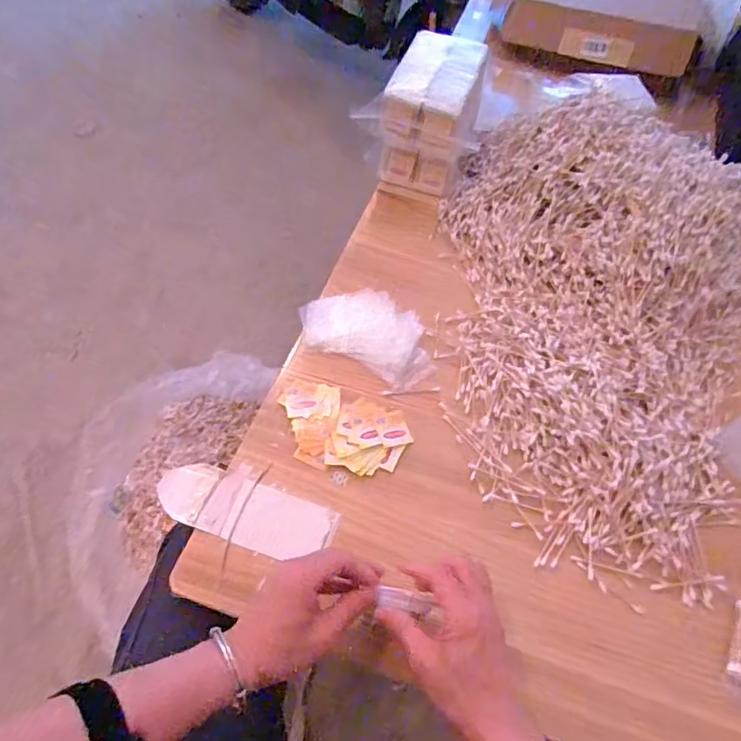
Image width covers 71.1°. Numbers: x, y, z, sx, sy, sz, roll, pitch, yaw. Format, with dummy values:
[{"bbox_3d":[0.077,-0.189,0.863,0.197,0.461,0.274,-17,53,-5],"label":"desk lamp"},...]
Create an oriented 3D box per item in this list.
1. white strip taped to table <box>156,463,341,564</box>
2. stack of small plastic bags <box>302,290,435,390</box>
[{"bbox_3d":[-0.132,0.148,0.547,0.188,0.007,0.068,19,53,8],"label":"white strip taped to table"},{"bbox_3d":[-0.001,-0.050,0.668,0.175,0.022,0.106,25,58,10],"label":"stack of small plastic bags"}]

